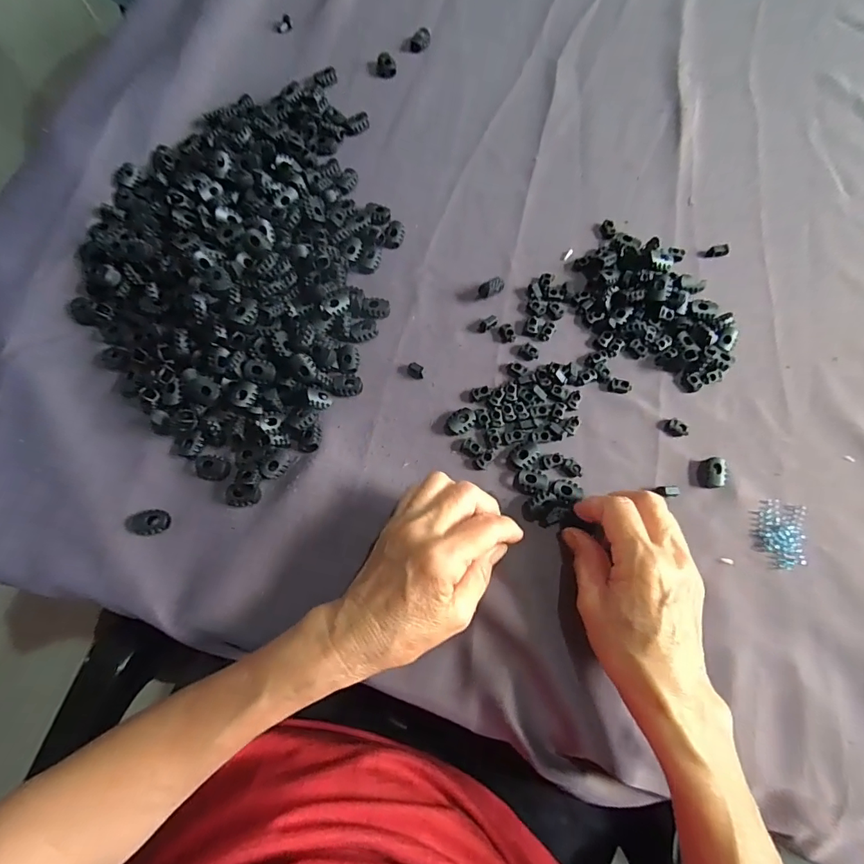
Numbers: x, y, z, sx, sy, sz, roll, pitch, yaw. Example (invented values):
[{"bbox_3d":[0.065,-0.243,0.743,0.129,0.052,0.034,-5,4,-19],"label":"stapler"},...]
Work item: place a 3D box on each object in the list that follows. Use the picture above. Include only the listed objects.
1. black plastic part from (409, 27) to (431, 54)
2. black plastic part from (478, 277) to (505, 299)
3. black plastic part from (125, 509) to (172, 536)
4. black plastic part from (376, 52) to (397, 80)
[{"bbox_3d":[-0.011,-0.385,0.458,0.013,0.011,0.027,34,76,10],"label":"black plastic part"},{"bbox_3d":[0.048,-0.117,0.378,0.024,0.016,0.008,-34,76,-9],"label":"black plastic part"},{"bbox_3d":[-0.199,0.063,0.325,0.029,0.006,0.018,0,73,1],"label":"black plastic part"},{"bbox_3d":[-0.044,-0.352,0.449,0.019,0.010,0.022,-8,73,-2],"label":"black plastic part"}]

